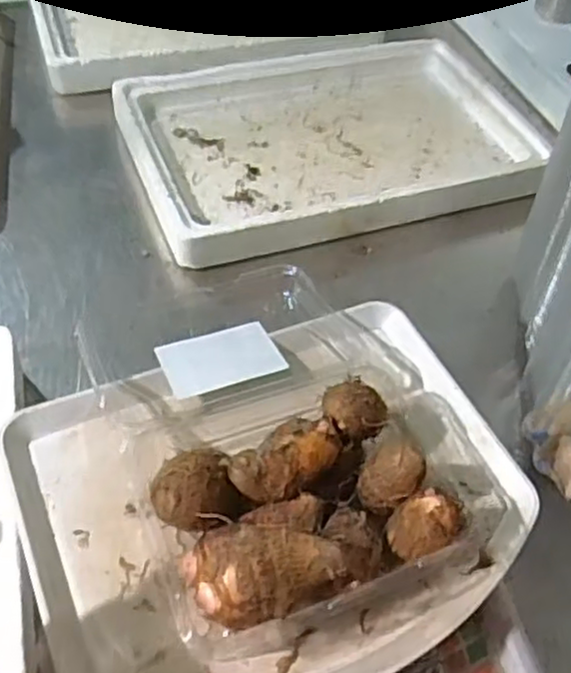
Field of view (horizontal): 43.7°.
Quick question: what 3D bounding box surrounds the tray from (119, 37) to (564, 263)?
[{"bbox_3d":[0.060,-0.243,0.867,0.487,0.045,0.348,-13,52,-17],"label":"tray"}]

